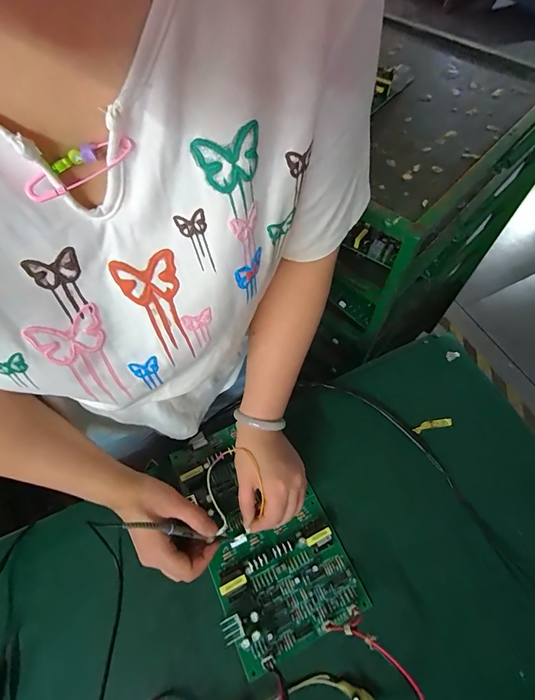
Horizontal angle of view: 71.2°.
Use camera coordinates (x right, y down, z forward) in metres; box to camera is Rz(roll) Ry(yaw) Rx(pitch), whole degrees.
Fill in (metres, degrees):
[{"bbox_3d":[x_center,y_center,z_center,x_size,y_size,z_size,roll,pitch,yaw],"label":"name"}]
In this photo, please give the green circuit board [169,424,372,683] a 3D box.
[{"bbox_3d":[-0.008,0.210,0.455,0.151,0.029,0.256,-22,61,-13],"label":"green circuit board"}]

